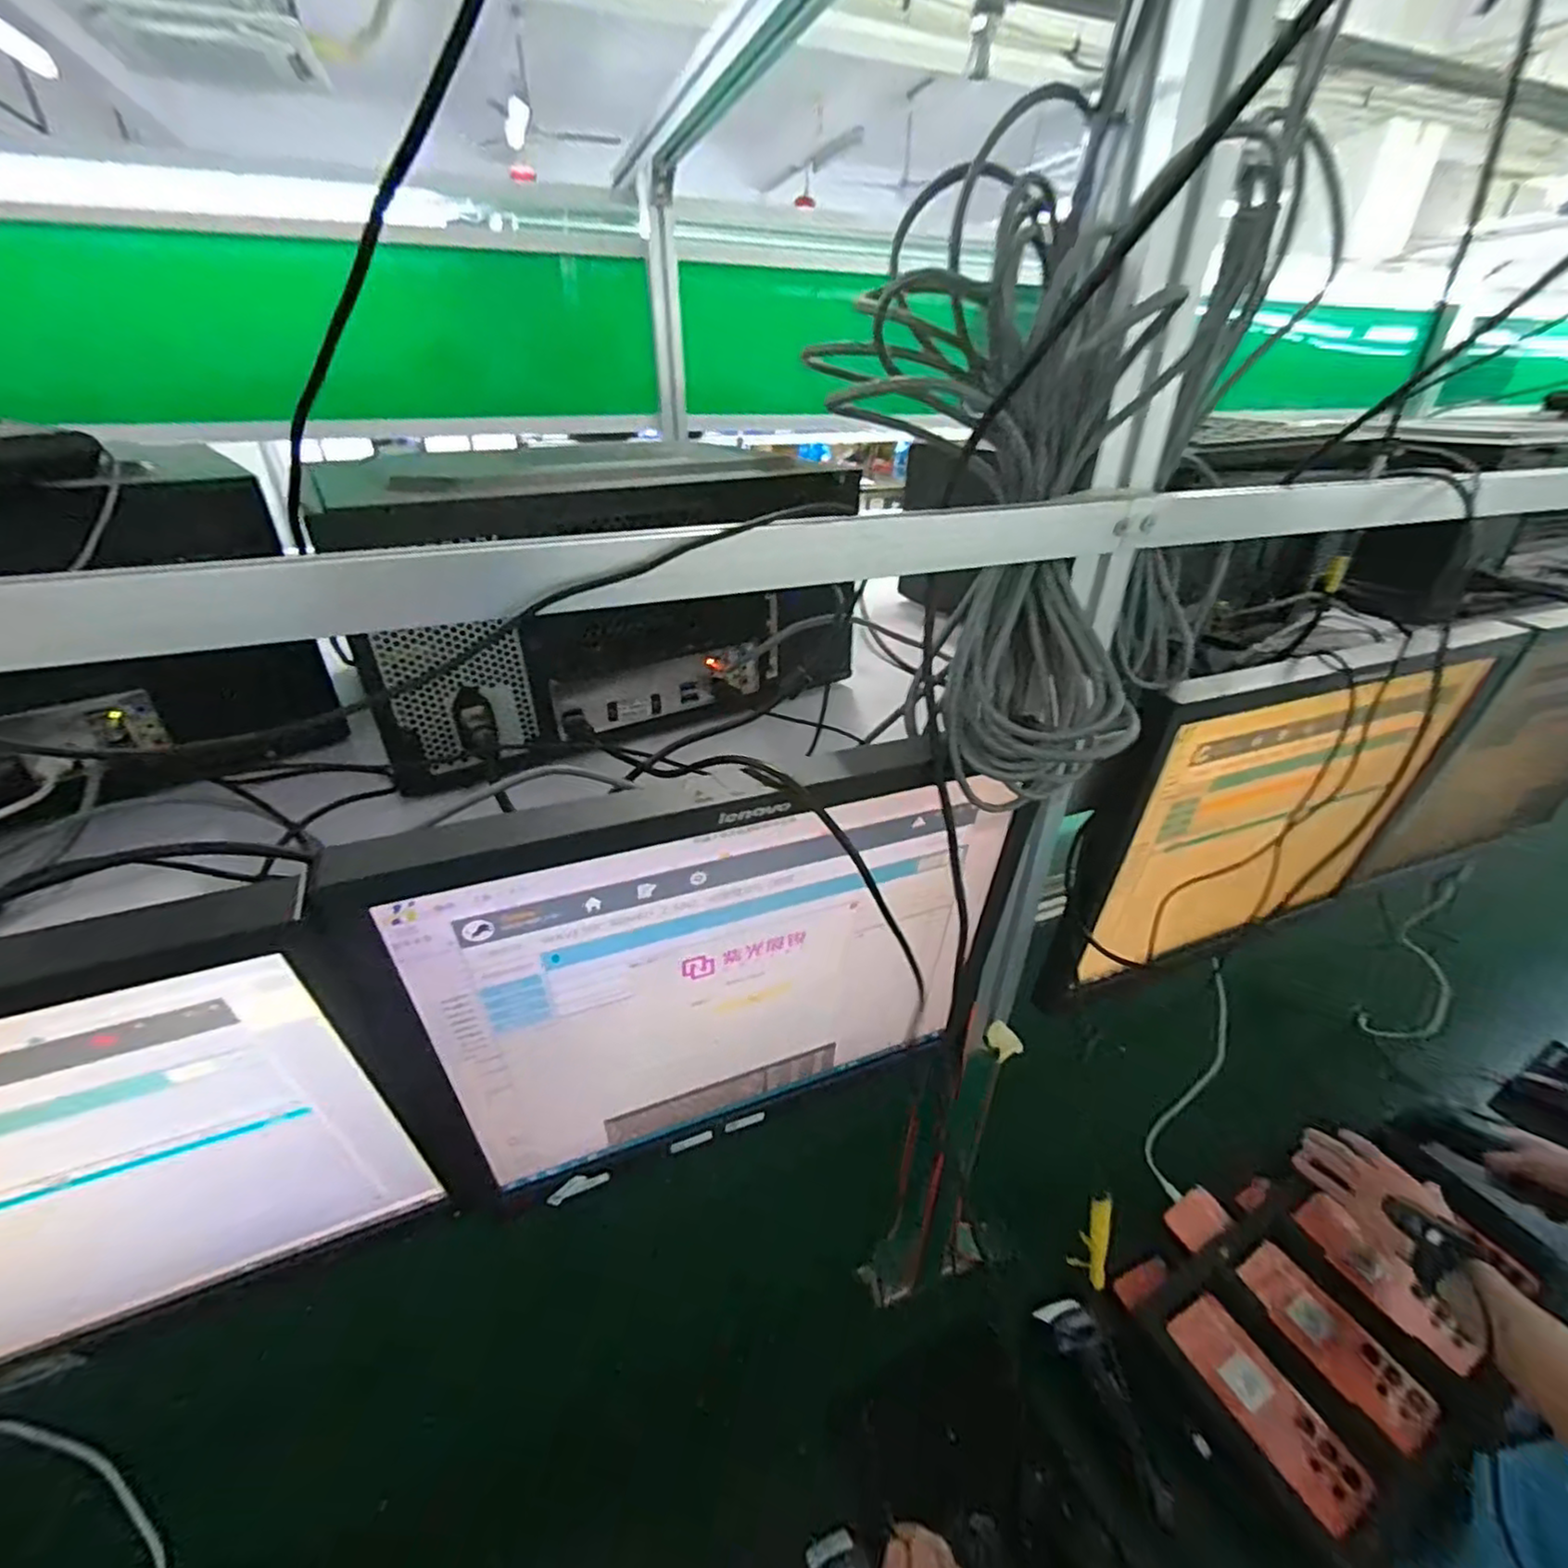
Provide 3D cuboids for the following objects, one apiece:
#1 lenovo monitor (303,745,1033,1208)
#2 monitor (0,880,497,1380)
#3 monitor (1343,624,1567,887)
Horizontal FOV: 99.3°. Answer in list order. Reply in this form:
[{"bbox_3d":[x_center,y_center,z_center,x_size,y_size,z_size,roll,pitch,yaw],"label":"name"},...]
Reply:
[{"bbox_3d":[-0.021,0.123,0.391,0.369,0.294,0.057,-11,33,-17],"label":"lenovo monitor"},{"bbox_3d":[-0.363,0.197,0.290,0.362,0.302,0.058,-12,34,-19],"label":"monitor"},{"bbox_3d":[0.771,-0.038,0.682,0.376,0.292,0.060,-14,34,-22],"label":"monitor"}]

